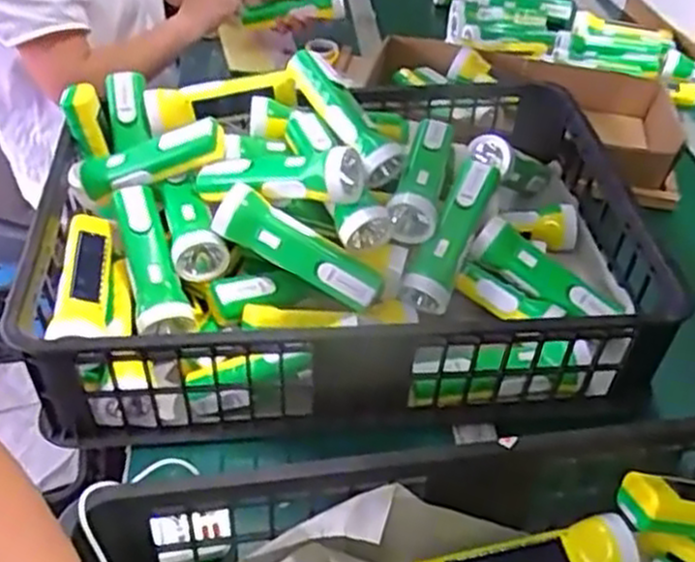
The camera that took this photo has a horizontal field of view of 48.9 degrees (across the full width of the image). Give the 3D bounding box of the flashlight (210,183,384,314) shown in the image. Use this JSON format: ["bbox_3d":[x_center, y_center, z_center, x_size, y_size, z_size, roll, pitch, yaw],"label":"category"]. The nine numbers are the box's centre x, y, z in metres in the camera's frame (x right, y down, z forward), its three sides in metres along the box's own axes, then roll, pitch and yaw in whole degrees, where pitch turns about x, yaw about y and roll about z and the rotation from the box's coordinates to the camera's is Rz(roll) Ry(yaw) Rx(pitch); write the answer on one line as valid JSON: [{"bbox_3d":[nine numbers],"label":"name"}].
[{"bbox_3d":[-0.047,-0.030,0.723,0.170,0.045,0.043,32,46,1],"label":"flashlight"}]

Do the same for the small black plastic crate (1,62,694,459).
[{"bbox_3d":[0.007,-0.063,0.815,0.607,0.179,0.431,-4,43,-7],"label":"small black plastic crate"}]

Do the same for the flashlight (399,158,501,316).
[{"bbox_3d":[0.112,-0.055,0.794,0.048,0.043,0.194,20,67,18],"label":"flashlight"}]

